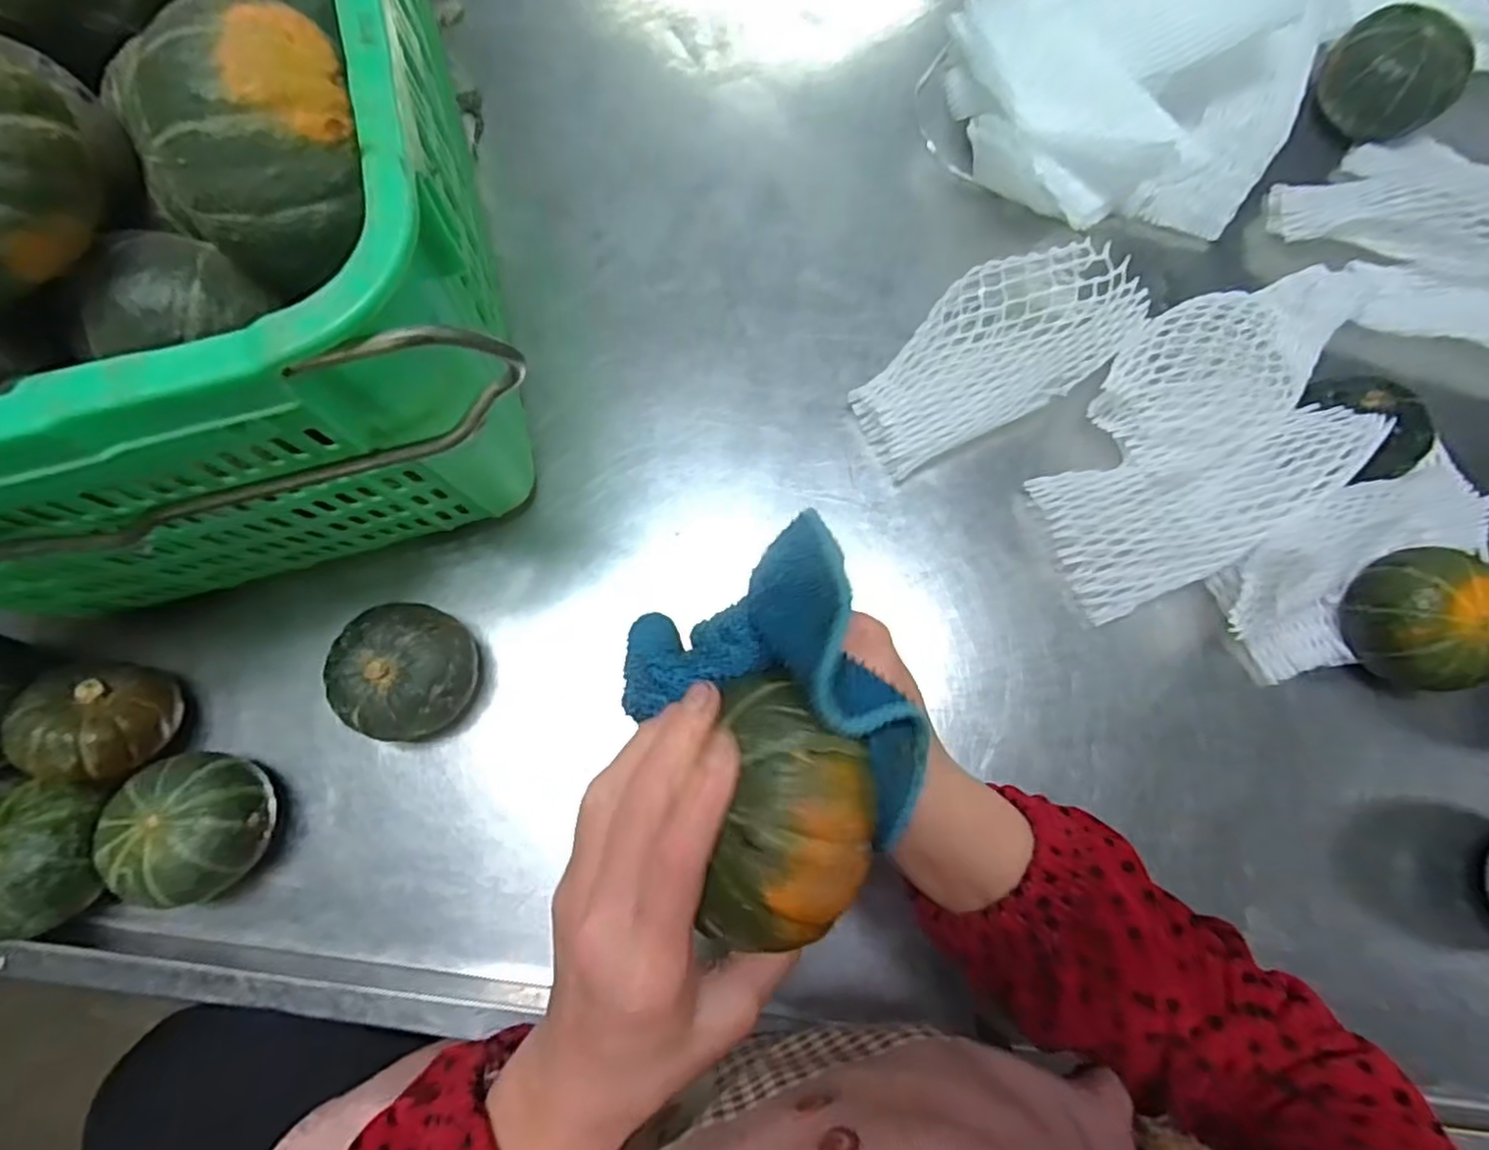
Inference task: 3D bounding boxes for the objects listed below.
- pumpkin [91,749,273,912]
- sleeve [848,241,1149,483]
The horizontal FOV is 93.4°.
[{"bbox_3d":[-0.359,0.162,0.465,0.090,0.072,0.088,39,79,9],"label":"pumpkin"},{"bbox_3d":[0.192,-0.174,0.540,0.217,0.077,0.107,-26,77,-6],"label":"sleeve"}]

